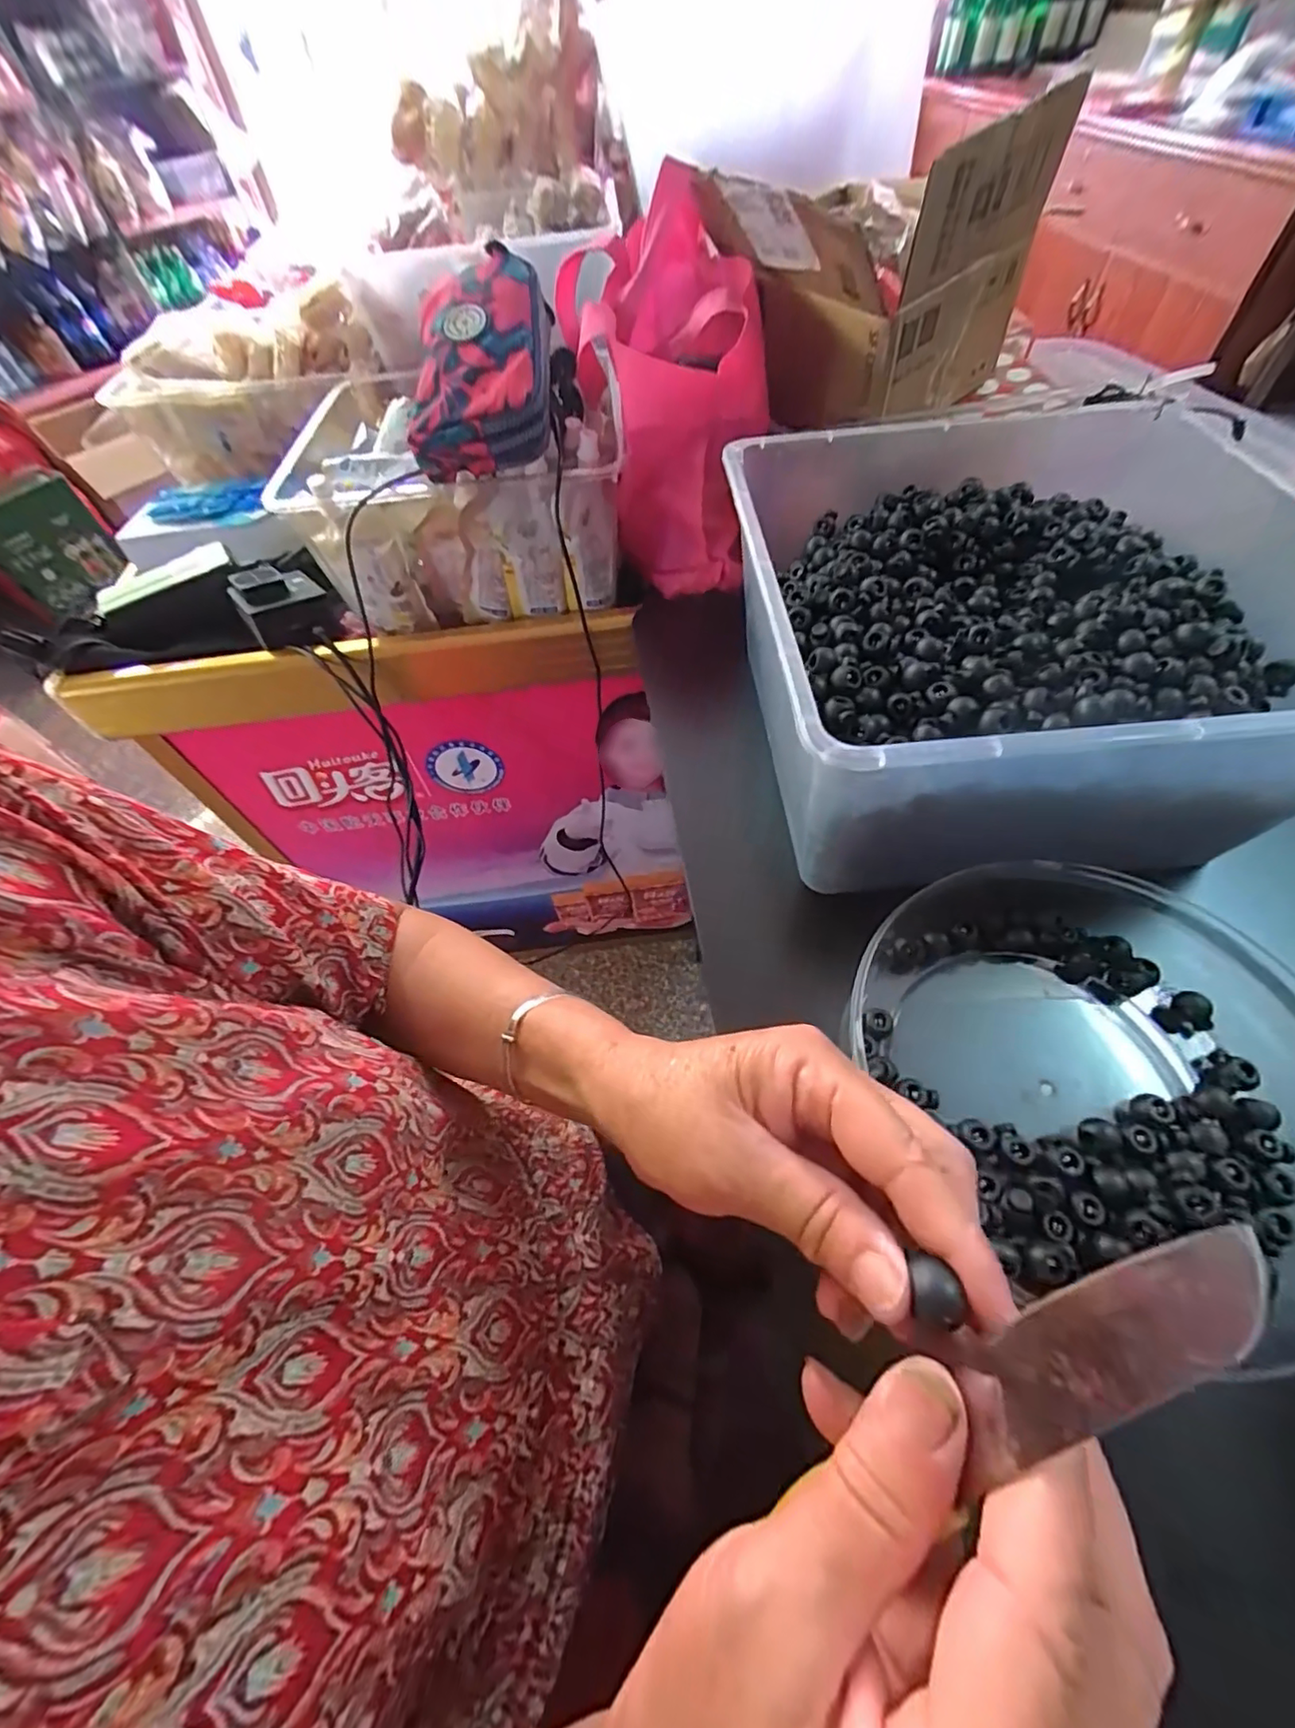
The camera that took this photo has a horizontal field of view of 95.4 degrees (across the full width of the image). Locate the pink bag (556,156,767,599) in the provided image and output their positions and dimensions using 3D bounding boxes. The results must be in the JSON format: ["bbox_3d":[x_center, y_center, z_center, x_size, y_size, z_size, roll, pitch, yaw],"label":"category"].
[{"bbox_3d":[0.013,-0.405,0.528,0.136,0.225,0.265,-13,56,-5],"label":"pink bag"}]

